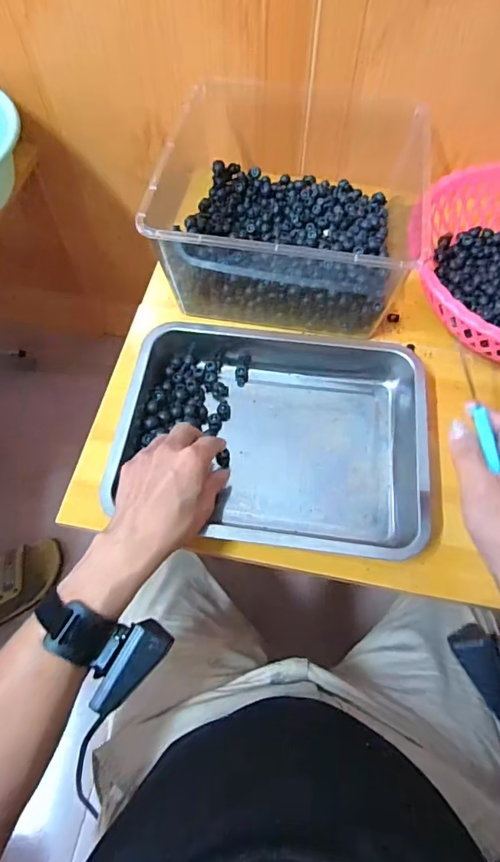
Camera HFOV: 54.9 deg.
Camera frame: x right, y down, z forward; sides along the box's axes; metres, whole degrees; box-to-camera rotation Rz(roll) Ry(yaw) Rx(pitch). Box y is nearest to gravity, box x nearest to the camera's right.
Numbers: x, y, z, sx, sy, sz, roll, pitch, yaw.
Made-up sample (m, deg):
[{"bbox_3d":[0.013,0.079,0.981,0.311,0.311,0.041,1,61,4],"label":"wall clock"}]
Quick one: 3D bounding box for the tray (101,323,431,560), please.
[{"bbox_3d":[0.025,-0.009,0.523,0.307,0.052,0.264,7,63,4],"label":"tray"}]

